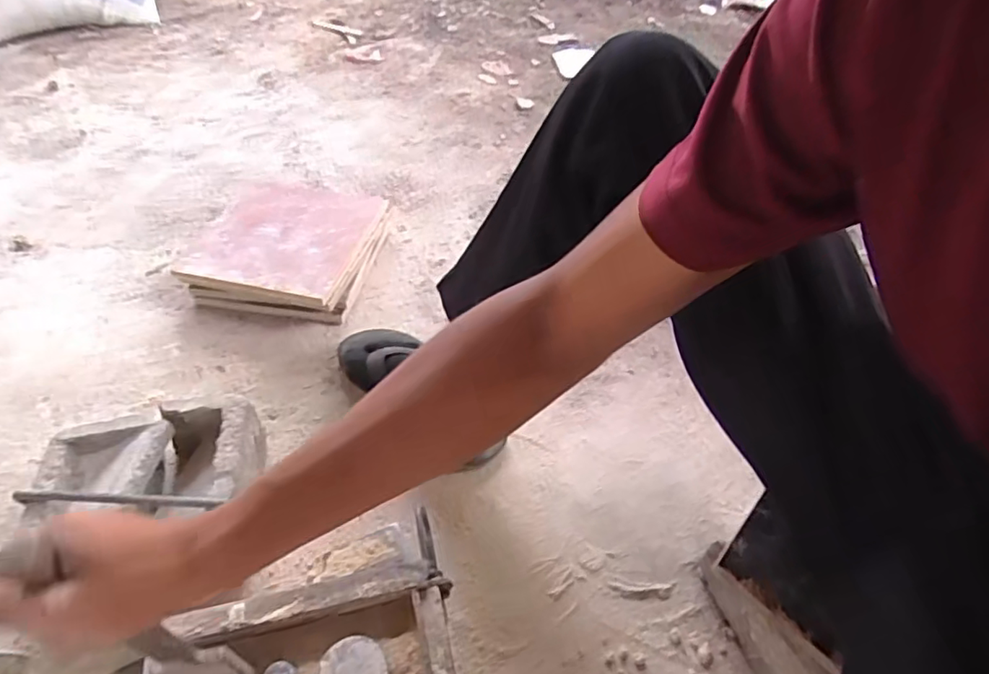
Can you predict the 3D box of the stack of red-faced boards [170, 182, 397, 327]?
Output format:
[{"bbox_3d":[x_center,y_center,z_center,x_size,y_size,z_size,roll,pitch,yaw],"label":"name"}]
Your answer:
[{"bbox_3d":[-0.329,-0.158,0.944,0.254,0.068,0.294,9,51,4],"label":"stack of red-faced boards"}]

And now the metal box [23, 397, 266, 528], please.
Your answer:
[{"bbox_3d":[-0.388,0.156,0.666,0.209,0.095,0.126,-6,51,-8],"label":"metal box"}]

